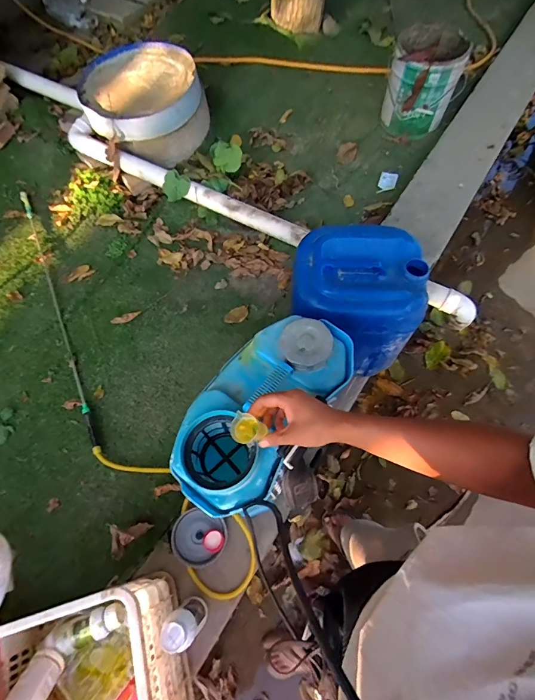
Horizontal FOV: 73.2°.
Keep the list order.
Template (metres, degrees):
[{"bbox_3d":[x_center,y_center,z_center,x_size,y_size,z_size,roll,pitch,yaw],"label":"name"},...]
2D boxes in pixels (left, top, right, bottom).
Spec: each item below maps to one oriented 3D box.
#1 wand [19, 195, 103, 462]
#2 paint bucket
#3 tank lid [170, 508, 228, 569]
[{"bbox_3d":[-0.787,-0.184,1.324,0.034,0.034,1.244,-25,65,-10],"label":"wand"},{"bbox_3d":[0.633,-1.090,1.484,0.267,0.322,0.291,-1,64,2],"label":"paint bucket"},{"bbox_3d":[-0.175,0.478,0.913,0.136,0.024,0.122,17,66,11],"label":"tank lid"}]

